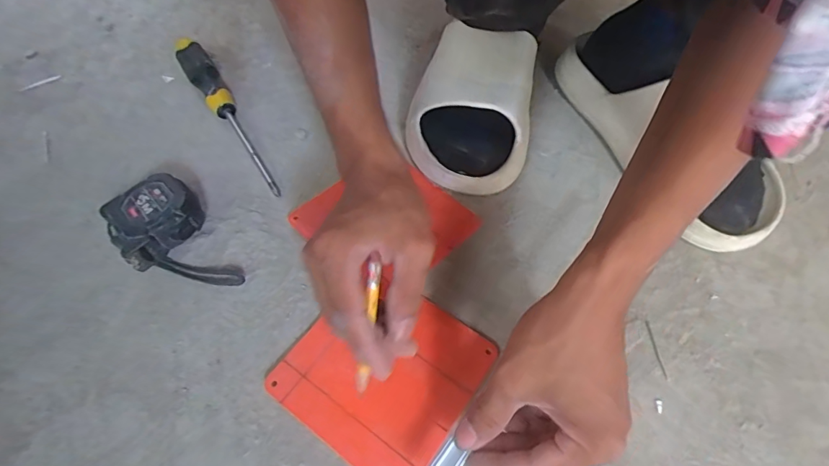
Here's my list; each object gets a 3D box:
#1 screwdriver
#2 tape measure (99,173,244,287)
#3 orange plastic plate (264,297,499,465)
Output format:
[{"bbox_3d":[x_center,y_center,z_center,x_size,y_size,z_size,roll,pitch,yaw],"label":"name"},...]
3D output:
[{"bbox_3d":[-0.186,-0.122,0.445,0.027,0.035,0.224,-31,63,-19],"label":"screwdriver"},{"bbox_3d":[-0.195,0.004,0.359,0.121,0.040,0.067,38,64,21],"label":"tape measure"},{"bbox_3d":[-0.024,0.096,0.324,0.126,0.010,0.123,31,60,18],"label":"orange plastic plate"}]

